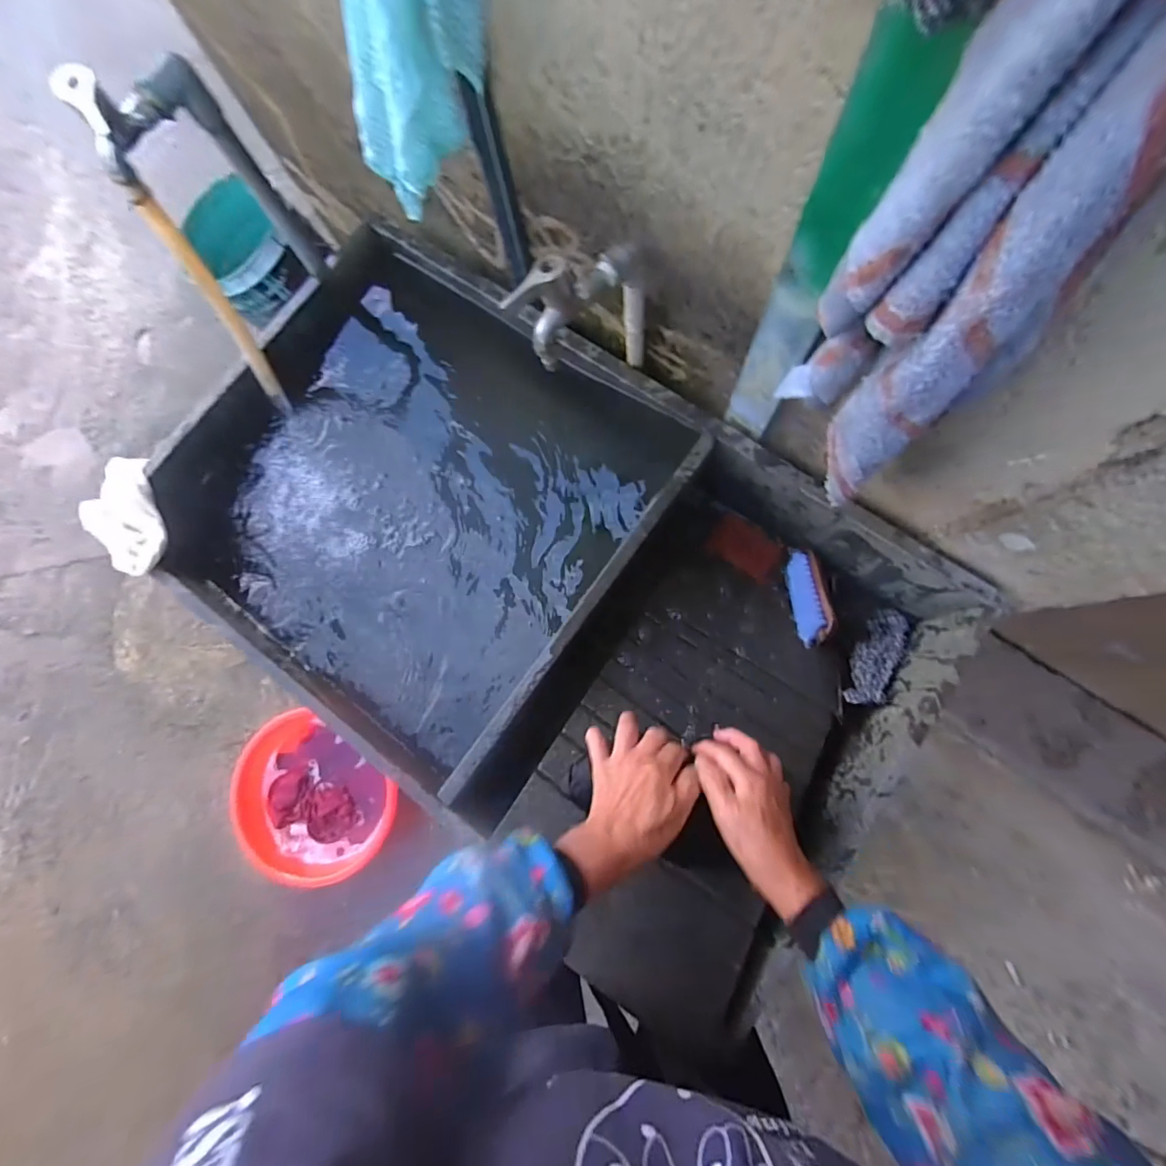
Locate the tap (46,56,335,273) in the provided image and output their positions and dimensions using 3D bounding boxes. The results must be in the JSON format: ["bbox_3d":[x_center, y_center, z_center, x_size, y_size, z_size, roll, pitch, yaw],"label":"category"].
[{"bbox_3d":[-0.382,-0.411,0.551,0.045,0.282,0.117,22,84,8],"label":"tap"}]

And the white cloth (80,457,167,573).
[{"bbox_3d":[-0.564,-0.078,0.620,0.074,0.023,0.159,-16,76,-22],"label":"white cloth"}]

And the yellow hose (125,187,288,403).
[{"bbox_3d":[-0.419,-0.319,0.589,0.022,0.236,0.030,11,63,6],"label":"yellow hose"}]

